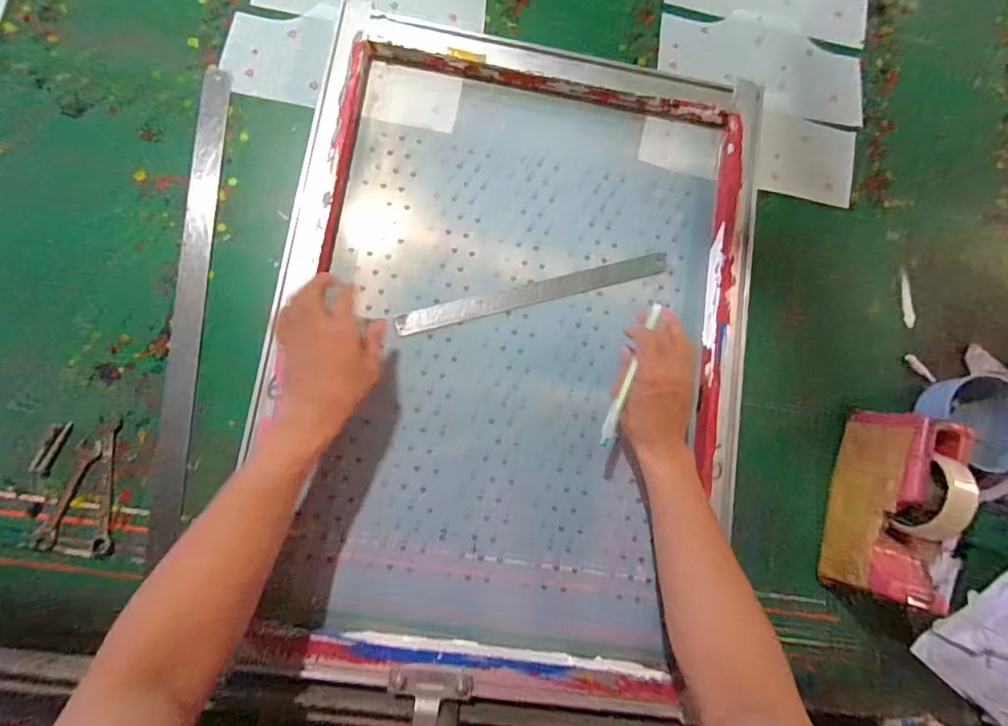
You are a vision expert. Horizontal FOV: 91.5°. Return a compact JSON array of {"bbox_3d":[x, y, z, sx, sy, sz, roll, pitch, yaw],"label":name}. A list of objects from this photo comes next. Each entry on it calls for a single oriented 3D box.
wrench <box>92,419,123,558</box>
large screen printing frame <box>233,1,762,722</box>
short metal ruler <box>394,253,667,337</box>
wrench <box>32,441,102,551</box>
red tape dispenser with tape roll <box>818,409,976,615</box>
[{"bbox_3d":[-0.417,0.130,0.514,0.019,0.005,0.137,-2,84,-5],"label":"wrench"},{"bbox_3d":[0.011,-0.020,0.563,0.517,0.046,0.718,10,83,-3],"label":"large screen printing frame"},{"bbox_3d":[0.038,-0.085,0.593,0.333,0.004,0.030,-15,88,-7],"label":"short metal ruler"},{"bbox_3d":[-0.456,0.139,0.513,0.020,0.006,0.115,21,82,-2],"label":"wrench"},{"bbox_3d":[0.424,0.161,0.541,0.059,0.113,0.210,18,82,-2],"label":"red tape dispenser with tape roll"}]

